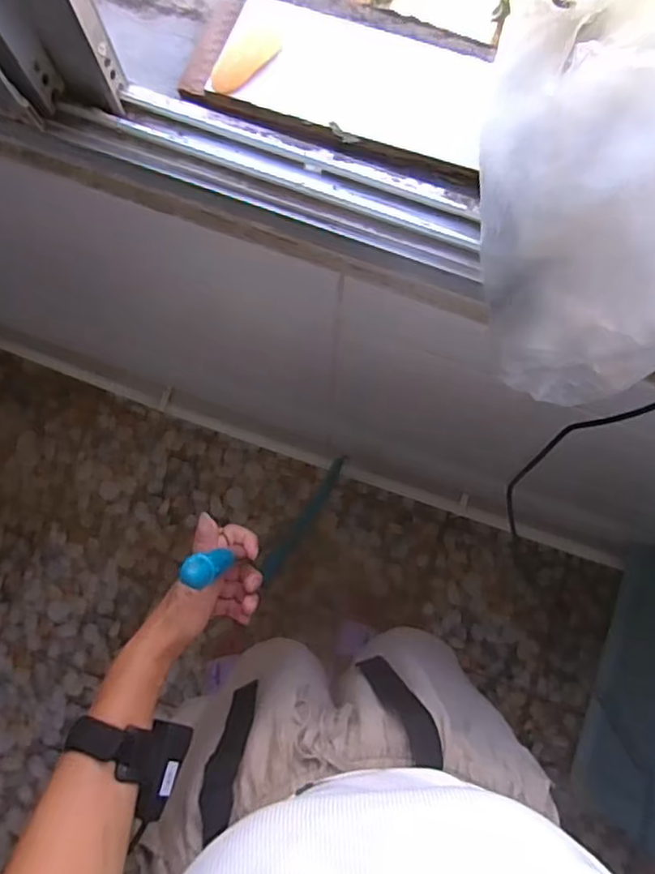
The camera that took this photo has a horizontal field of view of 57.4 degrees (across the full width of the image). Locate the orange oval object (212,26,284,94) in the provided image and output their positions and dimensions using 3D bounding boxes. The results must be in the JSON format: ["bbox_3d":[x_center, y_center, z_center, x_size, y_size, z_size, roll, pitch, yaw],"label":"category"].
[{"bbox_3d":[-0.067,-0.315,0.499,0.031,0.009,0.078,34,80,5],"label":"orange oval object"}]

